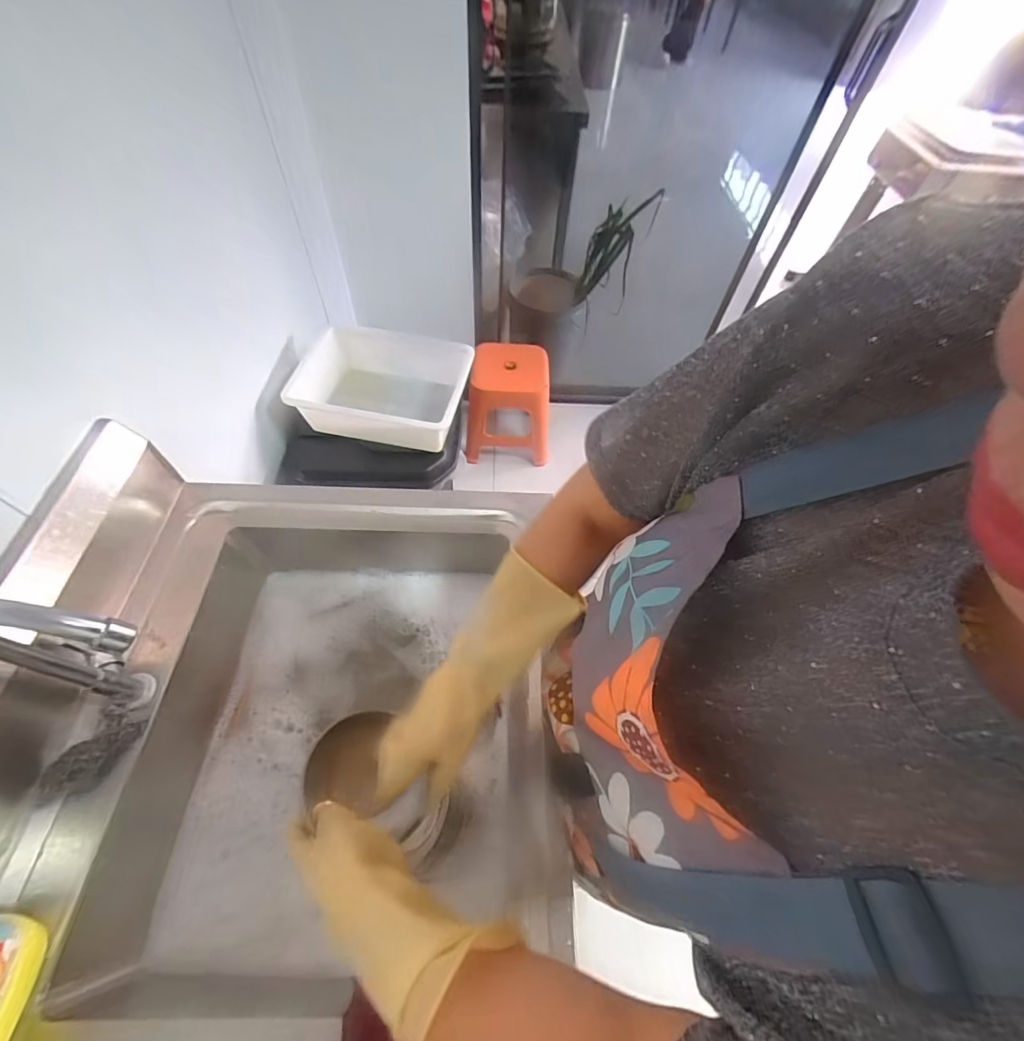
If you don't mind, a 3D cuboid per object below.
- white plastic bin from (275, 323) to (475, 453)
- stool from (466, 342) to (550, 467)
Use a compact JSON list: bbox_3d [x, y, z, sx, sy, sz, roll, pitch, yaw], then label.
[{"bbox_3d":[-0.291,-0.302,1.059,0.372,0.151,0.275,13,57,5],"label":"white plastic bin"},{"bbox_3d":[0.004,-0.439,1.647,0.276,0.350,0.284,3,57,-1],"label":"stool"}]

